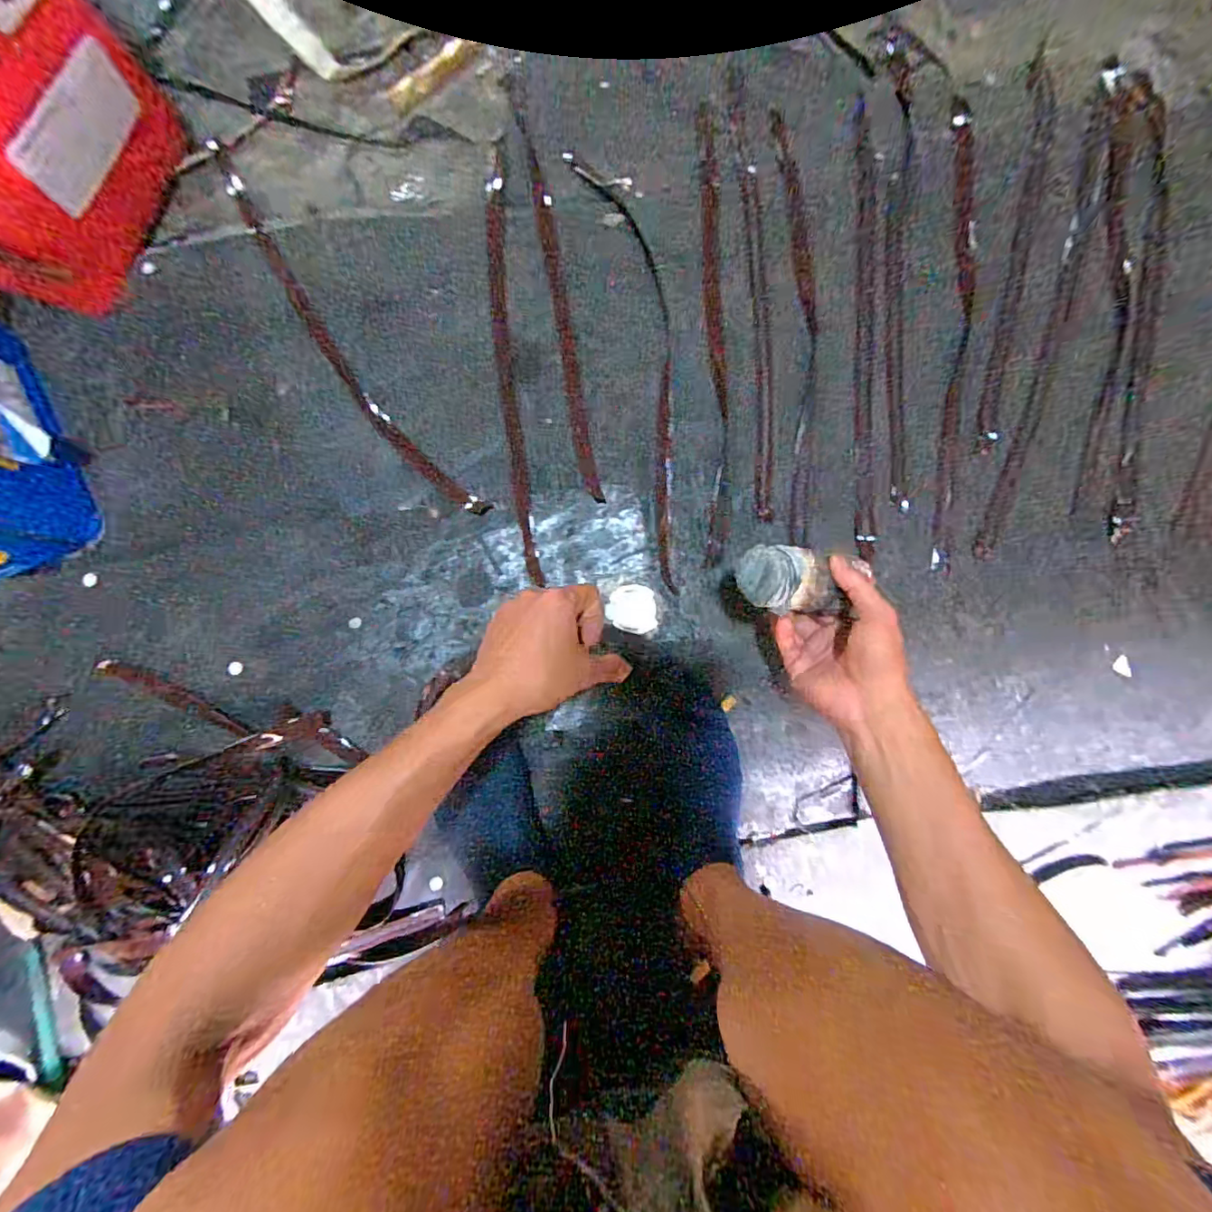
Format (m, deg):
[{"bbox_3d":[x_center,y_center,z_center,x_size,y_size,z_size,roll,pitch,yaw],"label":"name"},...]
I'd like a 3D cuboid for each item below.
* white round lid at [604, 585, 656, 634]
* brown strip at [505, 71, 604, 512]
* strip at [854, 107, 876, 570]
[{"bbox_3d":[0.025,0.004,0.525,0.047,0.023,0.048,0,87,-1],"label":"white round lid"},{"bbox_3d":[-0.052,-0.332,0.546,0.020,0.006,0.452,-10,87,-2],"label":"brown strip"},{"bbox_3d":[0.266,-0.278,0.540,0.023,0.016,0.464,0,87,-1],"label":"strip"}]

